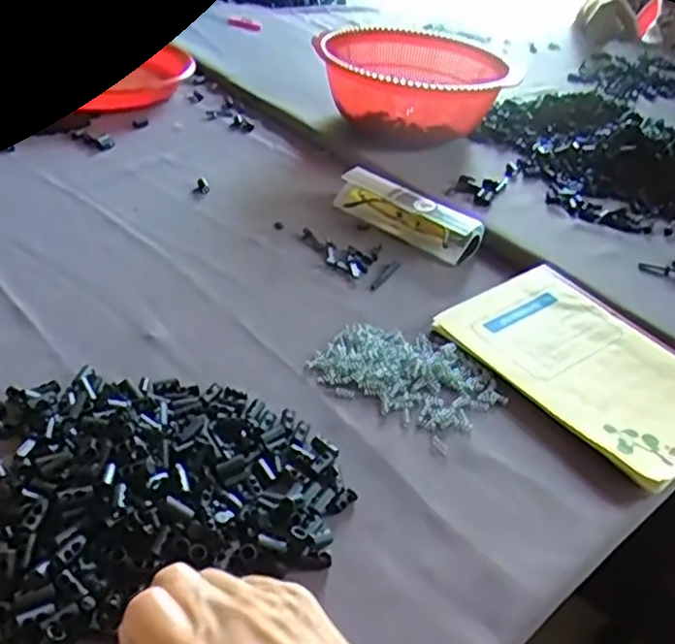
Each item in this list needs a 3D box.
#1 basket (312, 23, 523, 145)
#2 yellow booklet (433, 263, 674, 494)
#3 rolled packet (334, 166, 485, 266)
[{"bbox_3d":[0.086,-0.291,0.848,0.215,0.090,0.231,0,37,-7],"label":"basket"},{"bbox_3d":[0.194,0.029,0.521,0.142,0.011,0.199,-22,47,-30],"label":"yellow booklet"},{"bbox_3d":[0.067,-0.109,0.675,0.153,0.032,0.043,30,43,29],"label":"rolled packet"}]

